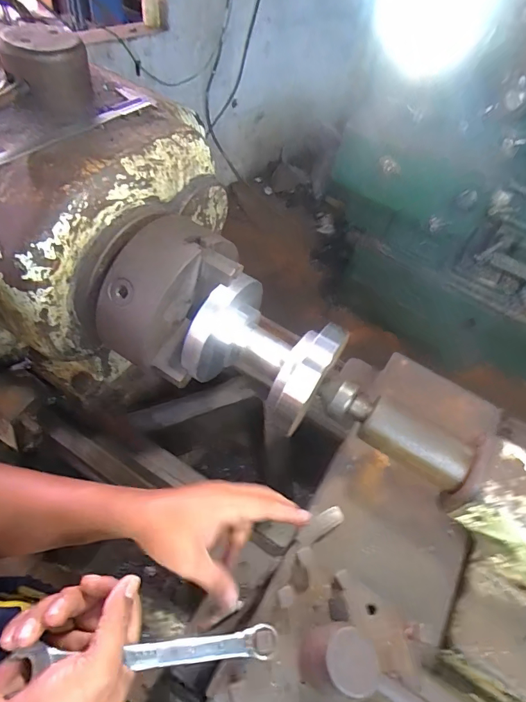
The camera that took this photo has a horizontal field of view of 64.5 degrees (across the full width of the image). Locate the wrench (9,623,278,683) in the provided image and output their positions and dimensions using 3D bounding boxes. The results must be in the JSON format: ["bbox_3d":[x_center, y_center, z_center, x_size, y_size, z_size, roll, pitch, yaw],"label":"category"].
[{"bbox_3d":[-0.080,0.225,0.311,0.187,0.010,0.021,6,49,-16],"label":"wrench"}]

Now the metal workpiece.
[{"bbox_3d":[0.001,0.002,0.577,0.188,0.114,0.146,33,56,21],"label":"metal workpiece"}]

